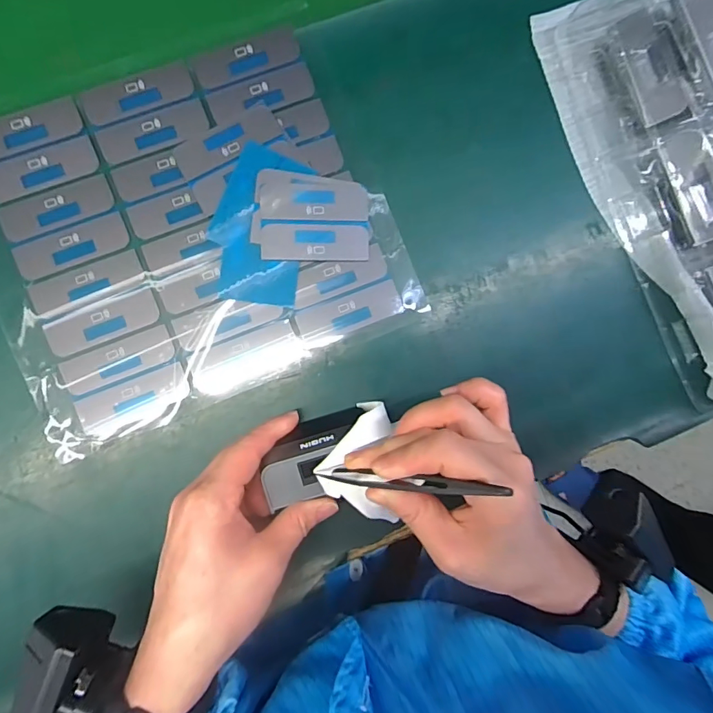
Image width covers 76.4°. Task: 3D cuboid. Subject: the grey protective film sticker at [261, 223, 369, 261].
[{"bbox_3d":[-0.027,-0.076,0.301,0.070,0.004,0.023,-1,86,-5],"label":"grey protective film sticker"}]

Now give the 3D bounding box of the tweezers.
[{"bbox_3d":[0.021,0.062,0.226,0.107,0.007,0.008,-6,85,37],"label":"tweezers"}]

